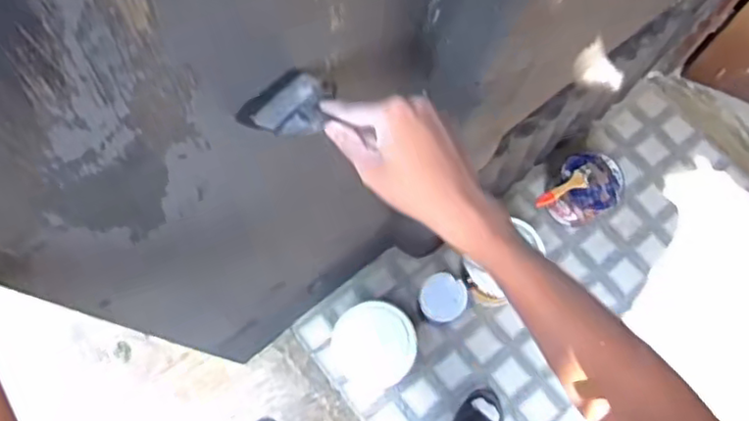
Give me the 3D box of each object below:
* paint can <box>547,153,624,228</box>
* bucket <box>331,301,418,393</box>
[{"bbox_3d":[0.530,-0.045,1.657,0.154,0.192,0.167,0,72,0],"label":"paint can"},{"bbox_3d":[0.000,0.322,1.514,0.182,0.217,0.176,0,72,0],"label":"bucket"}]

